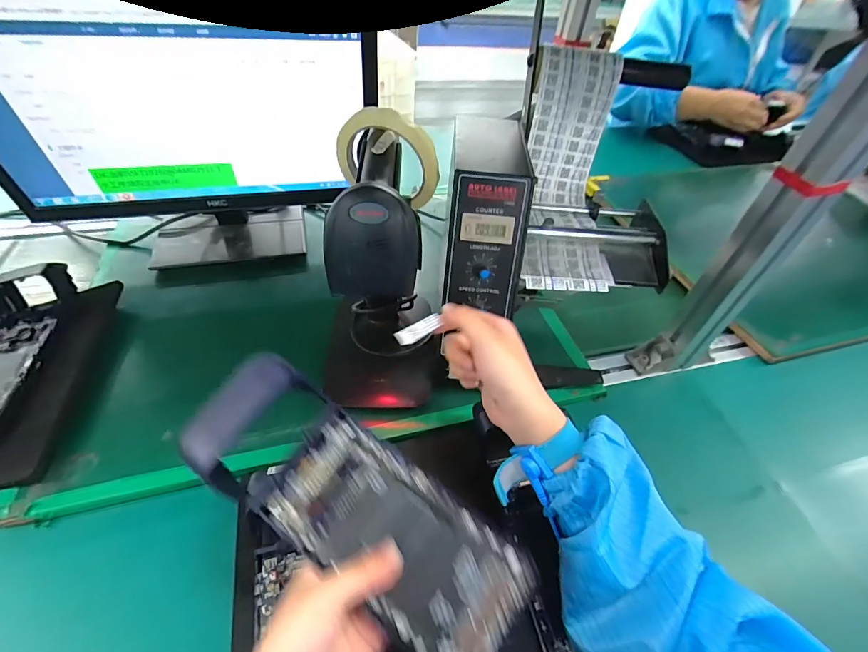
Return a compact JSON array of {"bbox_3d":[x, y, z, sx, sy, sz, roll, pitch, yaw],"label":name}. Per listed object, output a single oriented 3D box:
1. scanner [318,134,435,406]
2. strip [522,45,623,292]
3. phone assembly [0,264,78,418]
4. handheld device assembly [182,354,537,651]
[{"bbox_3d":[-0.060,-0.030,0.388,0.101,0.247,0.141,-7,47,-10],"label":"scanner"},{"bbox_3d":[0.136,-0.151,0.420,0.083,0.066,0.236,2,85,-2],"label":"strip"},{"bbox_3d":[-0.459,0.020,0.426,0.086,0.043,0.229,-7,47,-10],"label":"phone assembly"},{"bbox_3d":[-0.045,0.112,0.250,0.215,0.044,0.082,35,52,8],"label":"handheld device assembly"}]

